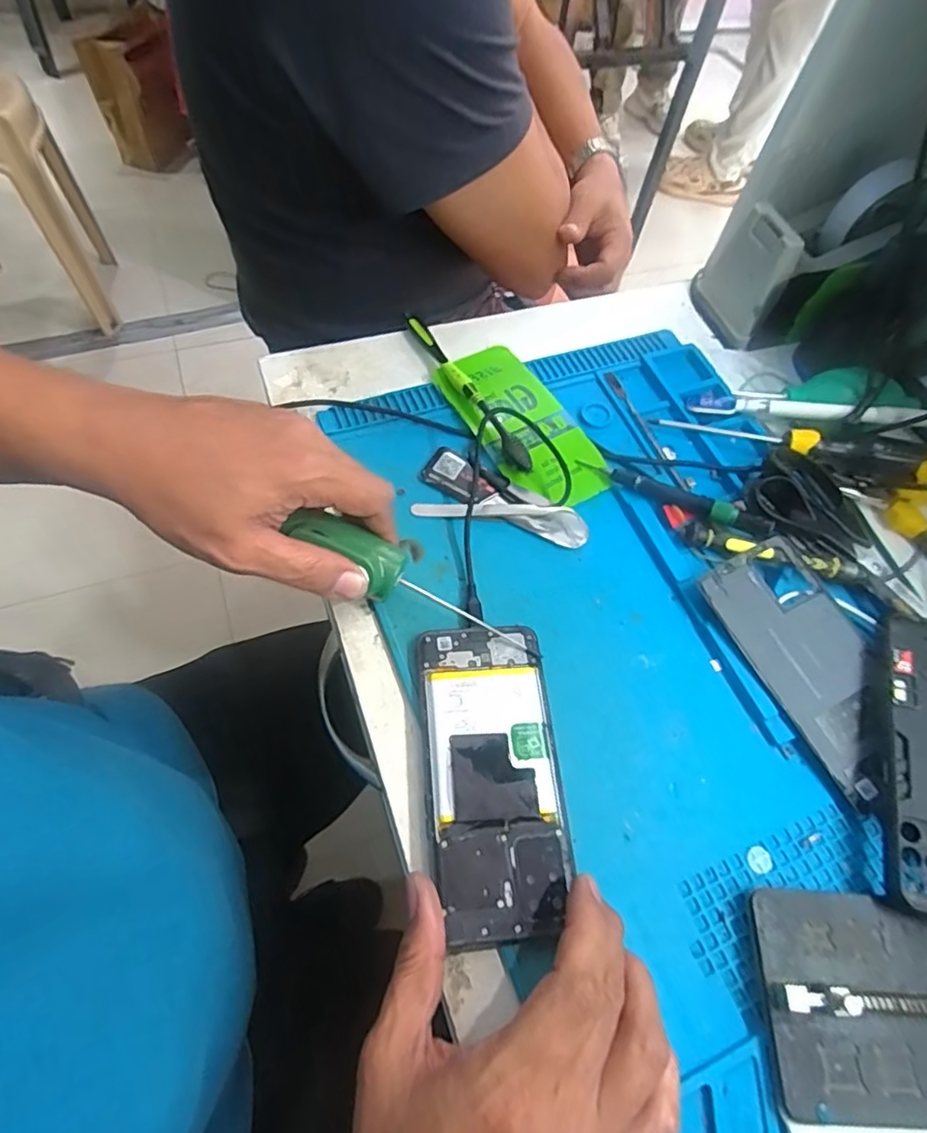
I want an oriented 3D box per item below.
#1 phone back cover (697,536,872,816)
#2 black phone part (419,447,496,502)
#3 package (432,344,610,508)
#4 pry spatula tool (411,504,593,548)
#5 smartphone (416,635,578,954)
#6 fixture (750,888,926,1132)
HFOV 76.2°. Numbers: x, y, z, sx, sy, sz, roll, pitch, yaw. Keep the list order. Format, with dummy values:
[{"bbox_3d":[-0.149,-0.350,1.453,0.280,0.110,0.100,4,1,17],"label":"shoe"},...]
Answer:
[{"bbox_3d":[0.209,0.056,0.354,0.069,0.004,0.147,-26,72,-12],"label":"phone back cover"},{"bbox_3d":[-0.002,-0.063,0.406,0.052,0.007,0.032,32,63,12],"label":"black phone part"},{"bbox_3d":[0.042,-0.106,0.430,0.070,0.012,0.148,-25,67,-18],"label":"package"},{"bbox_3d":[0.025,-0.034,0.394,0.115,0.012,0.021,11,61,0],"label":"pry spatula tool"},{"bbox_3d":[0.015,0.108,0.315,0.068,0.007,0.158,-3,61,-6],"label":"smartphone"},{"bbox_3d":[0.203,0.203,0.273,0.127,0.021,0.088,5,61,-3],"label":"fixture"}]

